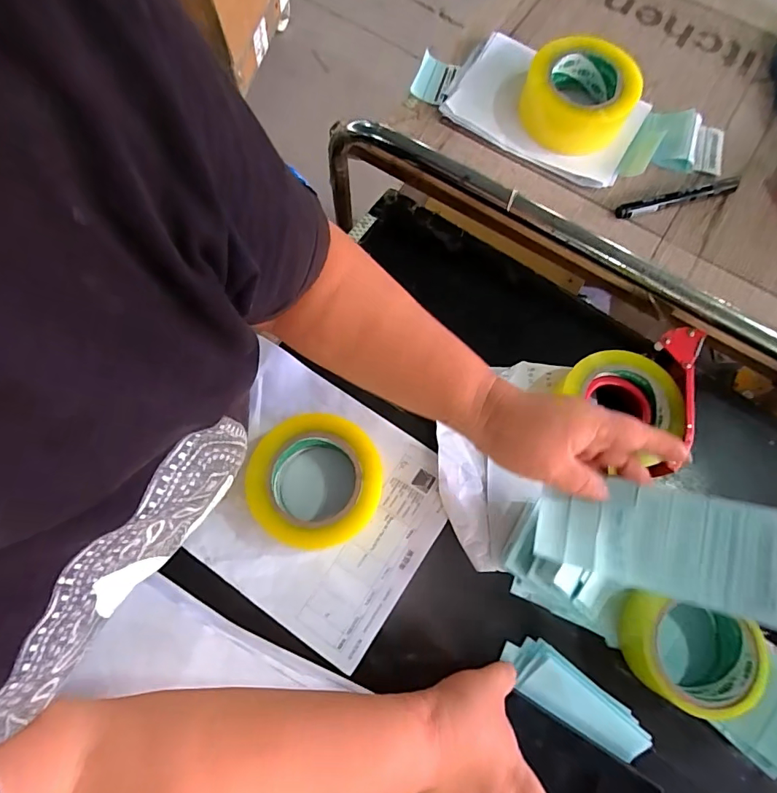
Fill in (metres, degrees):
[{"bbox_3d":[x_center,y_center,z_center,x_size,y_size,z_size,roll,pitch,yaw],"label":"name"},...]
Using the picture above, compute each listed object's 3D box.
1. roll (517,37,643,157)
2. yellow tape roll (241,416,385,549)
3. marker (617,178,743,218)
[{"bbox_3d":[0.219,-0.347,0.536,0.120,0.066,0.120,0,73,-1],"label":"roll"},{"bbox_3d":[-0.067,0.080,0.433,0.117,0.049,0.117,13,74,3],"label":"yellow tape roll"},{"bbox_3d":[0.329,-0.225,0.520,0.150,0.012,0.017,-16,74,-5],"label":"marker"}]

